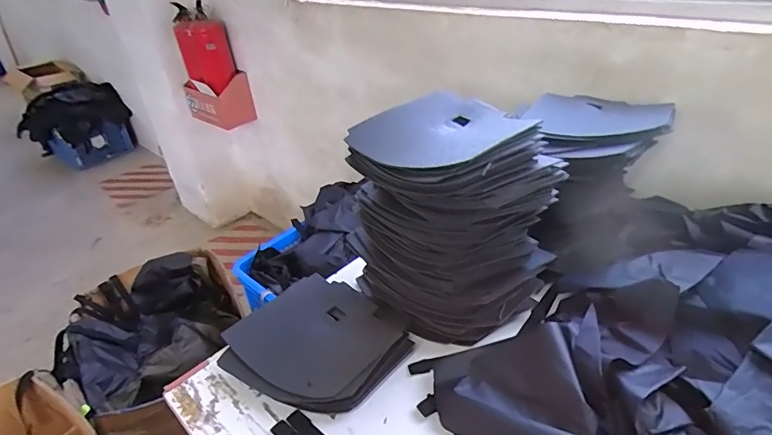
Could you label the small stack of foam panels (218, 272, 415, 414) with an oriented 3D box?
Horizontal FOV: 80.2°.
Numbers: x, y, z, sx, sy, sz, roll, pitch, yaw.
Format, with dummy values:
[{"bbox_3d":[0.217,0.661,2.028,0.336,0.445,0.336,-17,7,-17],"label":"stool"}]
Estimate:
[{"bbox_3d":[-0.100,0.186,0.679,0.227,0.045,0.208,21,41,35],"label":"small stack of foam panels"}]

